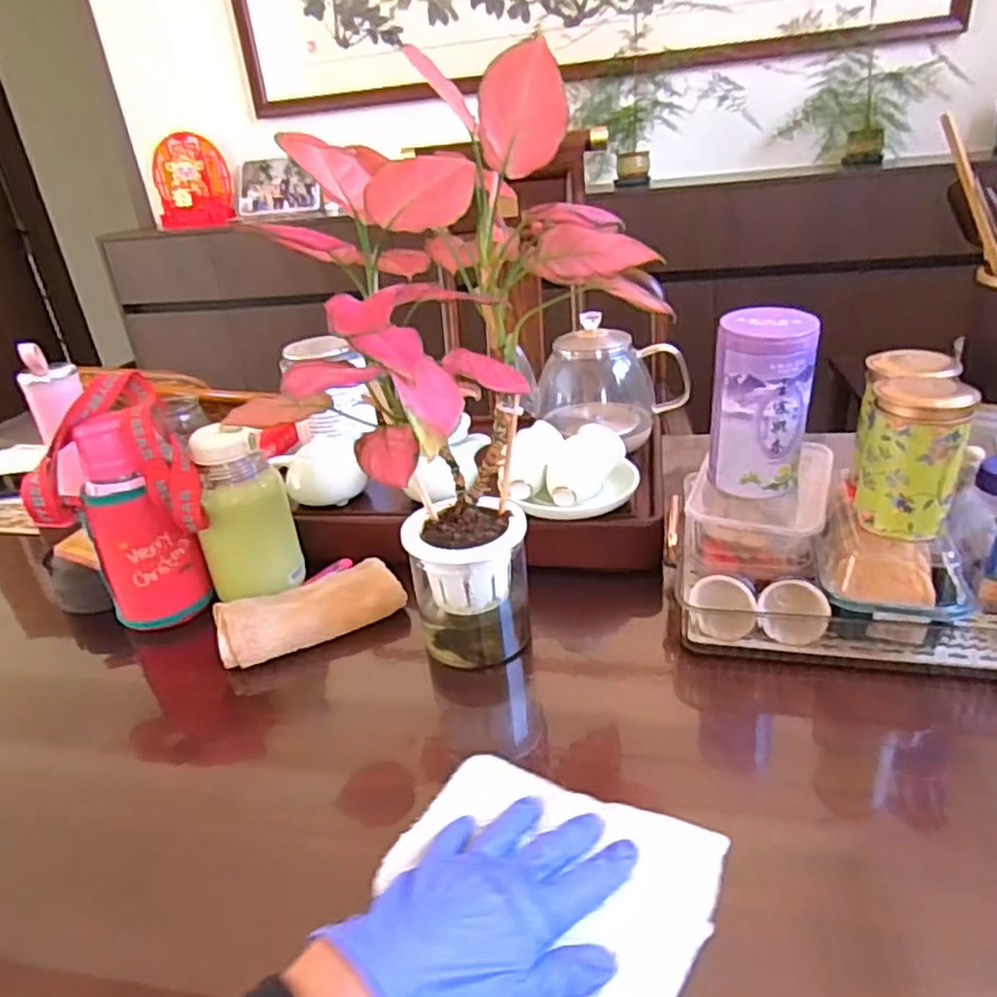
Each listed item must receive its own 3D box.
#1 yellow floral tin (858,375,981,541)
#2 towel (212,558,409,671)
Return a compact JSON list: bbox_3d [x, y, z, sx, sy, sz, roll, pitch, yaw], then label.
[{"bbox_3d":[0.322,-0.030,0.542,0.070,0.114,0.060,9,30,27],"label":"yellow floral tin"},{"bbox_3d":[-0.182,0.106,0.678,0.170,0.035,0.083,-16,28,-18],"label":"towel"}]

